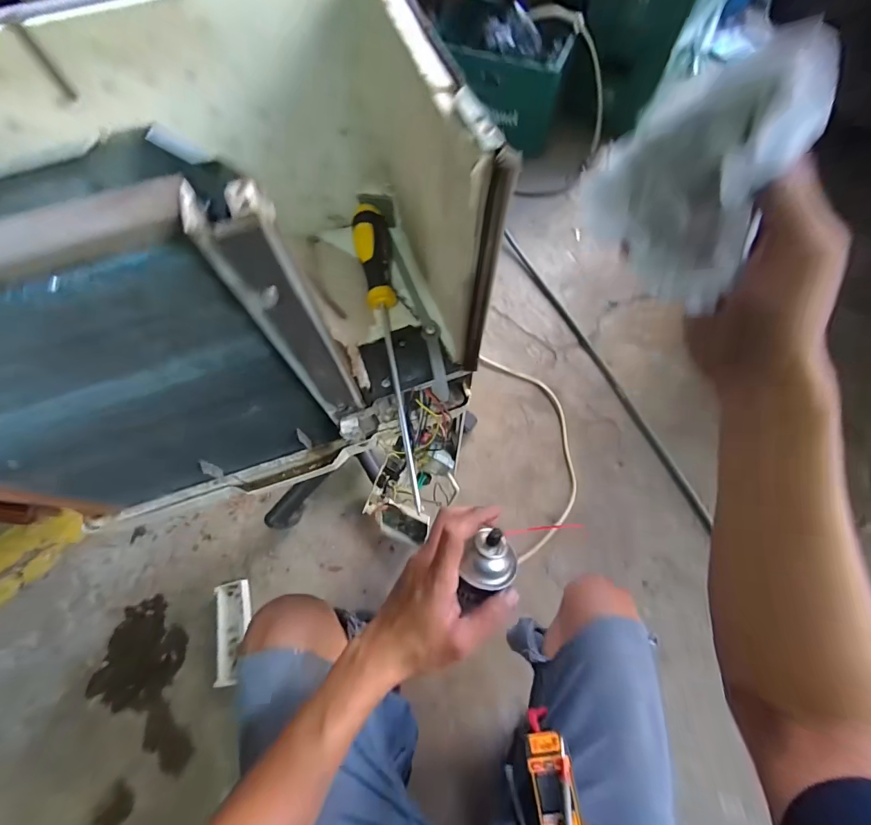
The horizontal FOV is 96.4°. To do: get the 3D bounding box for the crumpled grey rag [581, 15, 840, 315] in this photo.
[{"bbox_3d":[0.176,-0.156,0.257,0.057,0.136,0.135,-25,70,-8],"label":"crumpled grey rag"}]

